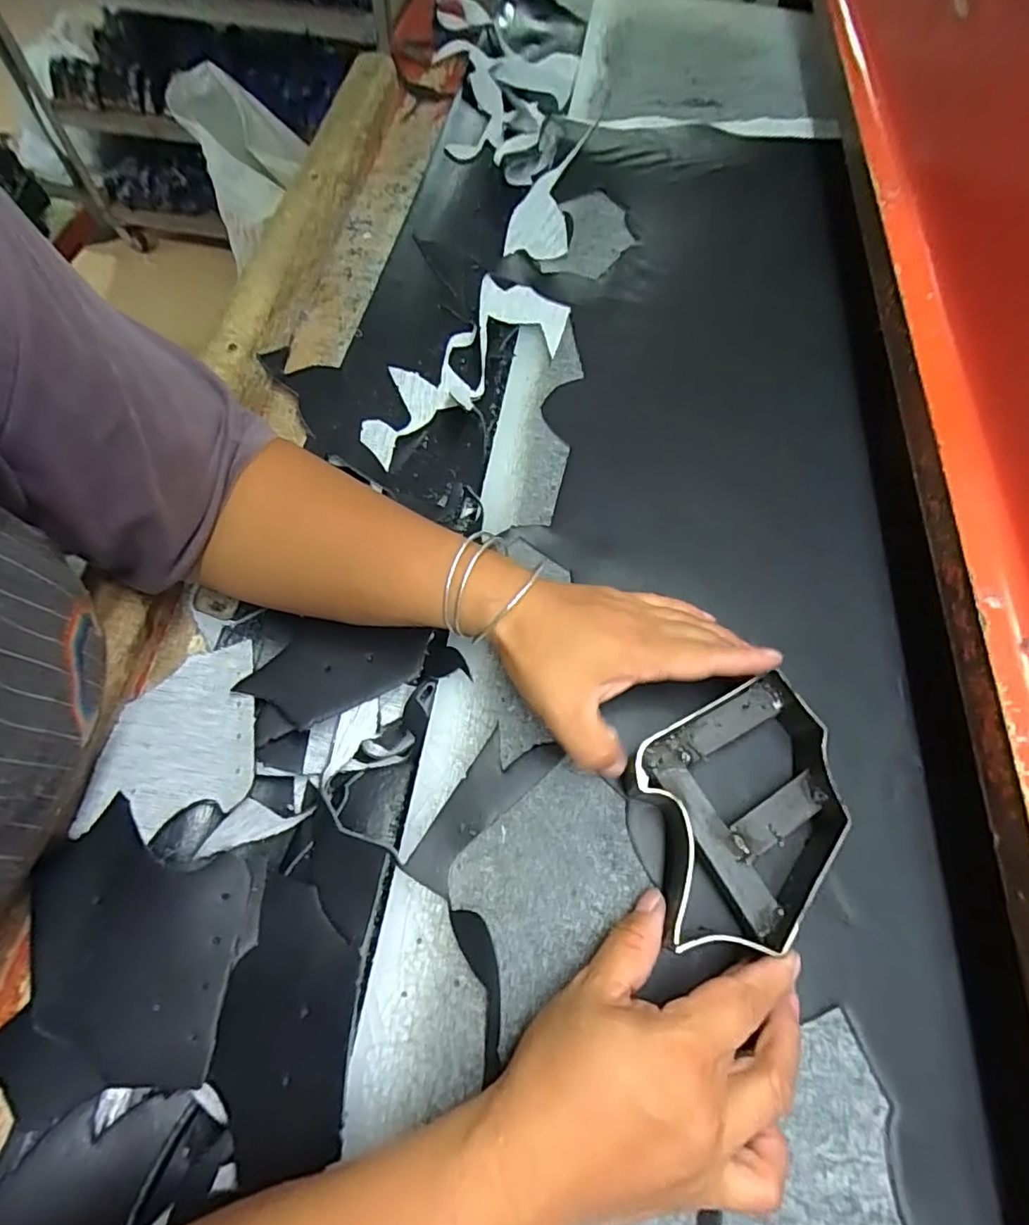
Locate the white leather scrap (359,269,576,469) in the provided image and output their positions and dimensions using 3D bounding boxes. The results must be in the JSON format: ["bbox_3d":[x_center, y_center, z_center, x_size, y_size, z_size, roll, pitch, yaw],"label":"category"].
[{"bbox_3d":[-0.047,-0.203,0.477,0.207,0.043,0.099,-43,73,-7],"label":"white leather scrap"}]

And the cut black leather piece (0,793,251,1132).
[{"bbox_3d":[-0.194,0.172,0.282,0.102,0.007,0.125,8,67,-4],"label":"cut black leather piece"}]

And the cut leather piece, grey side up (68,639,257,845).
[{"bbox_3d":[-0.200,0.073,0.326,0.098,0.014,0.096,-13,66,-10],"label":"cut leather piece, grey side up"}]

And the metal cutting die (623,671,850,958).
[{"bbox_3d":[0.122,0.104,0.304,0.113,0.037,0.122,-8,65,-7],"label":"metal cutting die"}]

